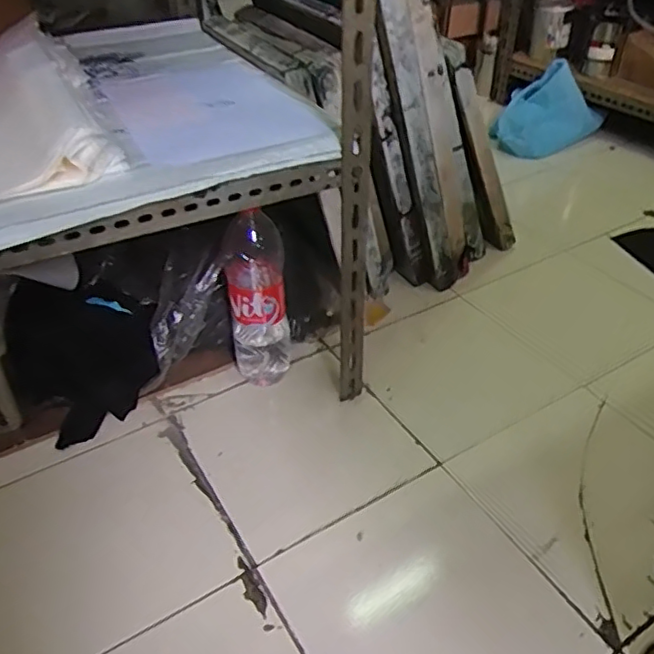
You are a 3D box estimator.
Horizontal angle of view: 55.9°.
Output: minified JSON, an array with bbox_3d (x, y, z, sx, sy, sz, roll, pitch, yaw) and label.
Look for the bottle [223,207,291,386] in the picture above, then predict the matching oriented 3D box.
[{"bbox_3d":[-0.108,-0.037,0.944,0.090,0.287,0.097,-10,40,-9],"label":"bottle"}]

